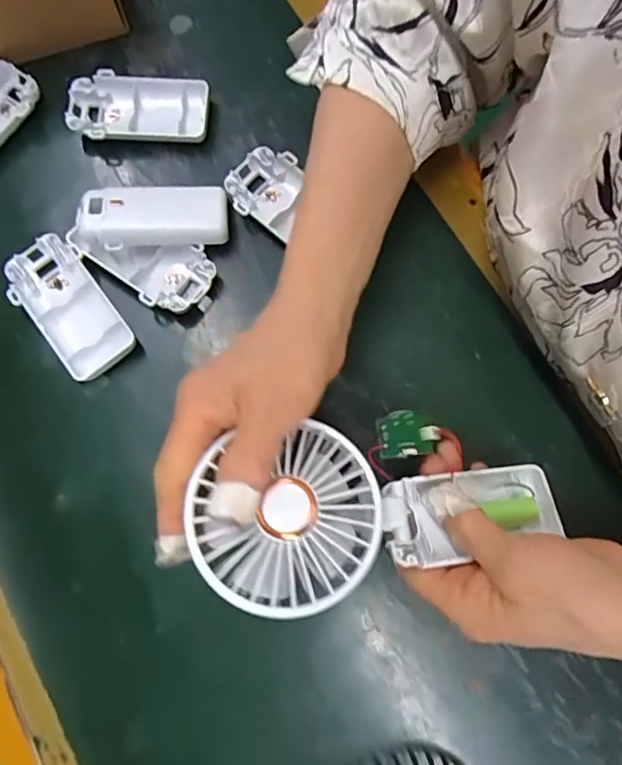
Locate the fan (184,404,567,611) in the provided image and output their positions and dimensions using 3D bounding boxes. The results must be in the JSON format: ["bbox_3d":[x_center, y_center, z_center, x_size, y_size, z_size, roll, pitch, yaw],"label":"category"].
[{"bbox_3d":[0.035,0.054,0.260,0.179,0.028,0.075,-6,77,-24],"label":"fan"}]

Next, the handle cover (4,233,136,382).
[{"bbox_3d":[-0.153,-0.047,0.342,0.049,0.015,0.096,-34,79,-6],"label":"handle cover"}]

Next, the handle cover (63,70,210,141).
[{"bbox_3d":[-0.119,-0.188,0.374,0.096,0.019,0.048,1,78,1],"label":"handle cover"}]

